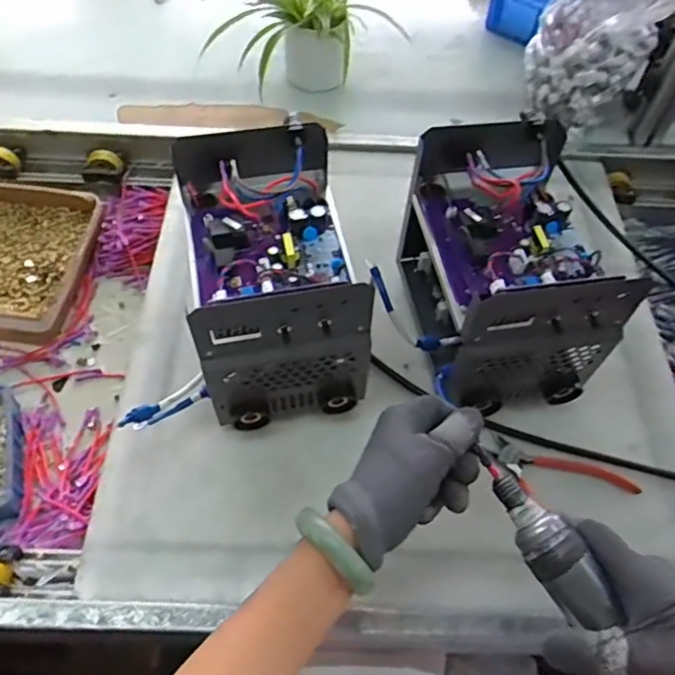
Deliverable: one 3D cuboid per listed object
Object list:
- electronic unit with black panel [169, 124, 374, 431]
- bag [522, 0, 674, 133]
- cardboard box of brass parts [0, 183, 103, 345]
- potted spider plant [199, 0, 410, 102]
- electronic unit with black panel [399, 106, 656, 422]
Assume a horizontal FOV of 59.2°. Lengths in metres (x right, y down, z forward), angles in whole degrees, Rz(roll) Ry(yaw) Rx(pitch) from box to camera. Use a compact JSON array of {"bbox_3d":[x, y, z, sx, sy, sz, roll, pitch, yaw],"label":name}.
[{"bbox_3d":[-0.065,-0.054,0.587,0.144,0.190,0.234,-9,58,-8],"label":"electronic unit with black panel"},{"bbox_3d":[0.361,-0.435,0.811,0.160,0.217,0.221,17,58,8],"label":"bag"},{"bbox_3d":[-0.428,-0.103,0.784,0.208,0.052,0.227,6,57,1],"label":"cardboard box of brass parts"},{"bbox_3d":[-0.062,-0.460,0.849,0.199,0.179,0.193,-31,64,-20],"label":"potted spider plant"},{"bbox_3d":[0.166,-0.074,0.594,0.161,0.166,0.241,-9,58,-9],"label":"electronic unit with black panel"}]

